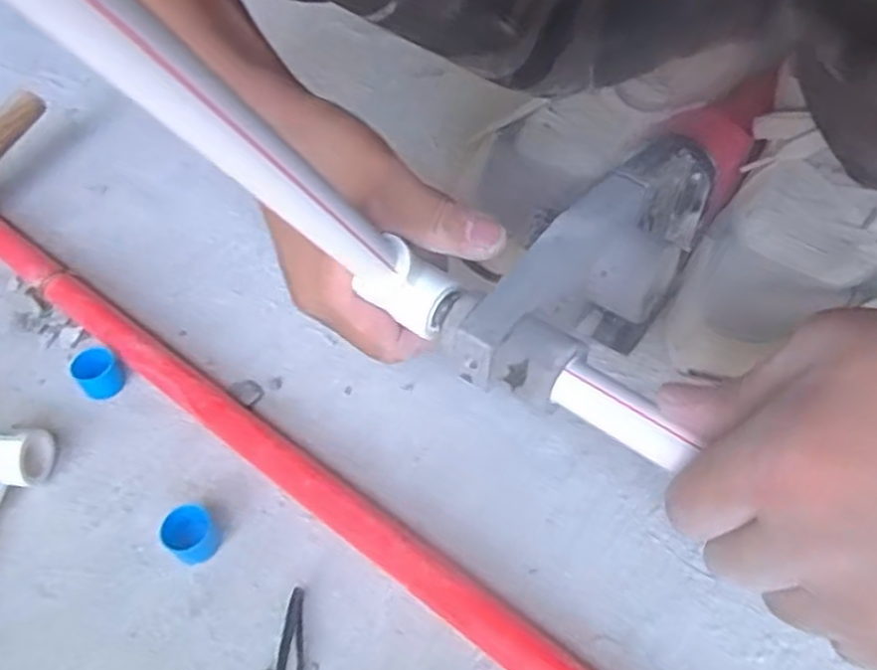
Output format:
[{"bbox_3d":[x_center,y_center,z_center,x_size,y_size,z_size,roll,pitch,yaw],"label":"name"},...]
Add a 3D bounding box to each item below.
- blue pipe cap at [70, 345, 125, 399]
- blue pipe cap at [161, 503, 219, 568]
[{"bbox_3d":[-0.193,0.021,0.412,0.024,0.021,0.021,-37,57,-24],"label":"blue pipe cap"},{"bbox_3d":[-0.118,0.096,0.348,0.022,0.020,0.023,-2,50,2],"label":"blue pipe cap"}]

